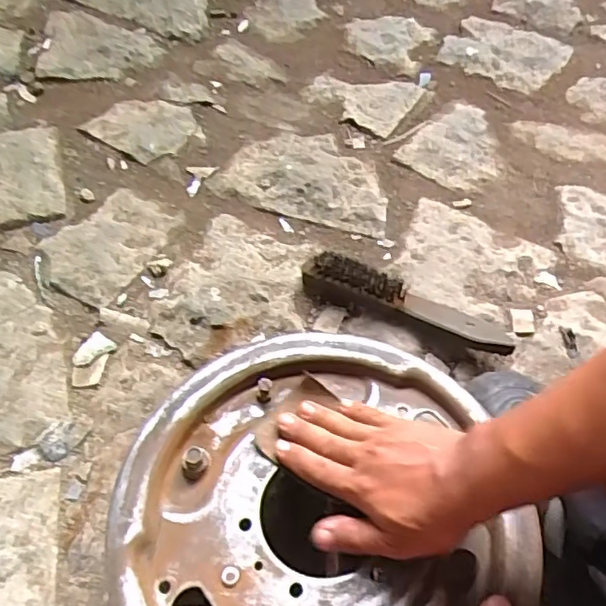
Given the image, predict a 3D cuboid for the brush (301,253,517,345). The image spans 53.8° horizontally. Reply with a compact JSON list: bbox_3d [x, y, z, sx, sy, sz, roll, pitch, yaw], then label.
[{"bbox_3d":[0.108,0.003,0.639,0.233,0.047,0.055,15,56,7],"label":"brush"}]

